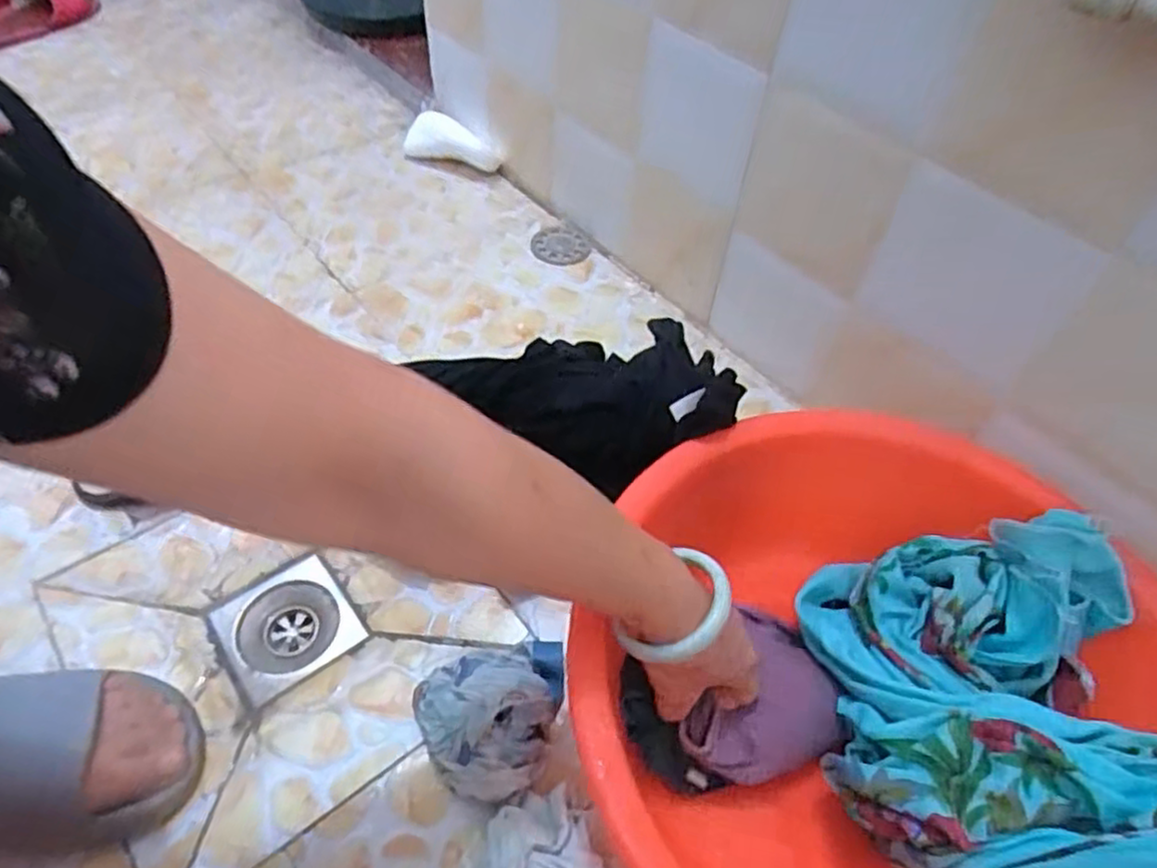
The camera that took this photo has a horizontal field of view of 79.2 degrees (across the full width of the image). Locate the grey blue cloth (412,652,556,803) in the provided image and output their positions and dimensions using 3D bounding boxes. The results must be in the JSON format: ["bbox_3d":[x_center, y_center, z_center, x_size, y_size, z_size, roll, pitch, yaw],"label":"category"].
[{"bbox_3d":[-0.060,0.203,0.513,0.110,0.050,0.106,-31,59,-26],"label":"grey blue cloth"}]

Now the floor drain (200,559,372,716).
[{"bbox_3d":[-0.238,0.159,0.573,0.095,0.019,0.095,-31,58,-26],"label":"floor drain"}]

